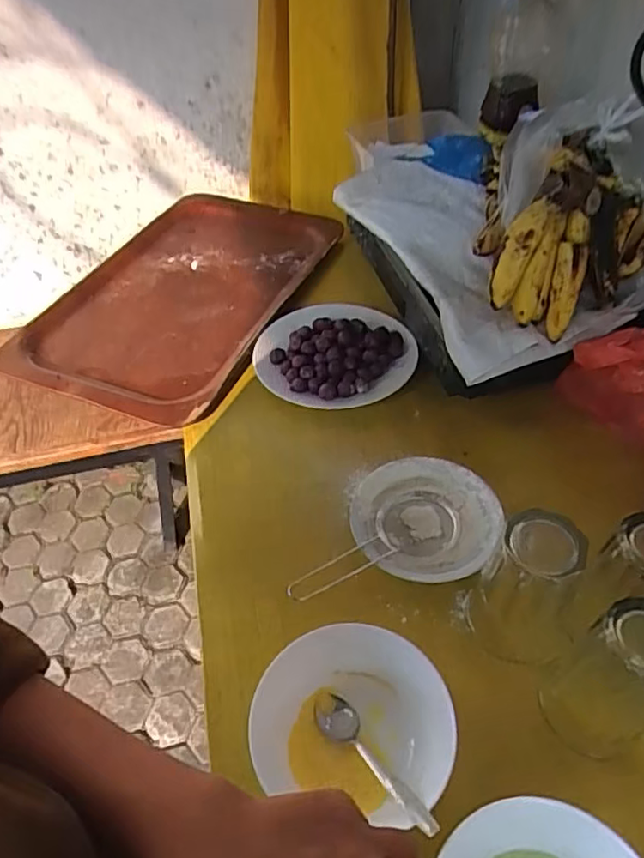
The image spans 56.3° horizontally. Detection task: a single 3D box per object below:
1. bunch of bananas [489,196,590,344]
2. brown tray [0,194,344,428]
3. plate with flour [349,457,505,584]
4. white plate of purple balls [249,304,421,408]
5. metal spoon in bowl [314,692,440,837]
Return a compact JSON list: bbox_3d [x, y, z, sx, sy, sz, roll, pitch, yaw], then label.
[{"bbox_3d":[0.221,-0.175,0.641,0.109,0.130,0.060,17,7,-26],"label":"bunch of bananas"},{"bbox_3d":[-0.201,-0.210,0.881,0.324,0.036,0.491,15,50,17],"label":"brown tray"},{"bbox_3d":[0.100,0.091,0.583,0.138,0.038,0.126,-2,47,2],"label":"plate with flour"},{"bbox_3d":[0.014,-0.097,0.754,0.195,0.041,0.175,13,49,14],"label":"white plate of purple balls"},{"bbox_3d":[0.034,0.236,0.432,0.030,0.020,0.133,-28,27,-21],"label":"metal spoon in bowl"}]

